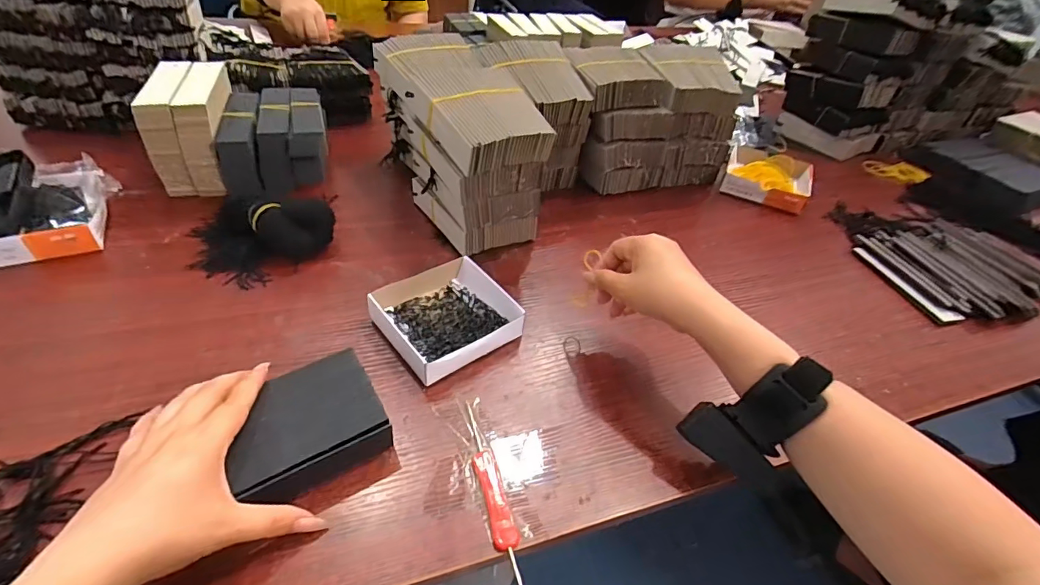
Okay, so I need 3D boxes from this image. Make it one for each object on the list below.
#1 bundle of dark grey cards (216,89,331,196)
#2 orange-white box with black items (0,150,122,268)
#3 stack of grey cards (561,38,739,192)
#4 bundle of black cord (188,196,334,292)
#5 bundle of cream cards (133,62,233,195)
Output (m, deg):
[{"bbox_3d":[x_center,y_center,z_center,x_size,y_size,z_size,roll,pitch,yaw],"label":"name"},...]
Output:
[{"bbox_3d":[-0.297,-0.189,0.585,0.108,0.079,0.135,-6,42,-16],"label":"bundle of dark grey cards"},{"bbox_3d":[-0.457,-0.083,0.455,0.116,0.056,0.113,-15,45,-24],"label":"orange-white box with black items"},{"bbox_3d":[0.166,-0.233,0.649,0.207,0.148,0.140,-7,42,-16],"label":"stack of grey cards"},{"bbox_3d":[-0.263,-0.058,0.463,0.144,0.051,0.094,3,40,-6],"label":"bundle of black cord"},{"bbox_3d":[-0.372,-0.189,0.547,0.070,0.106,0.130,-6,42,-15],"label":"bundle of cream cards"}]

